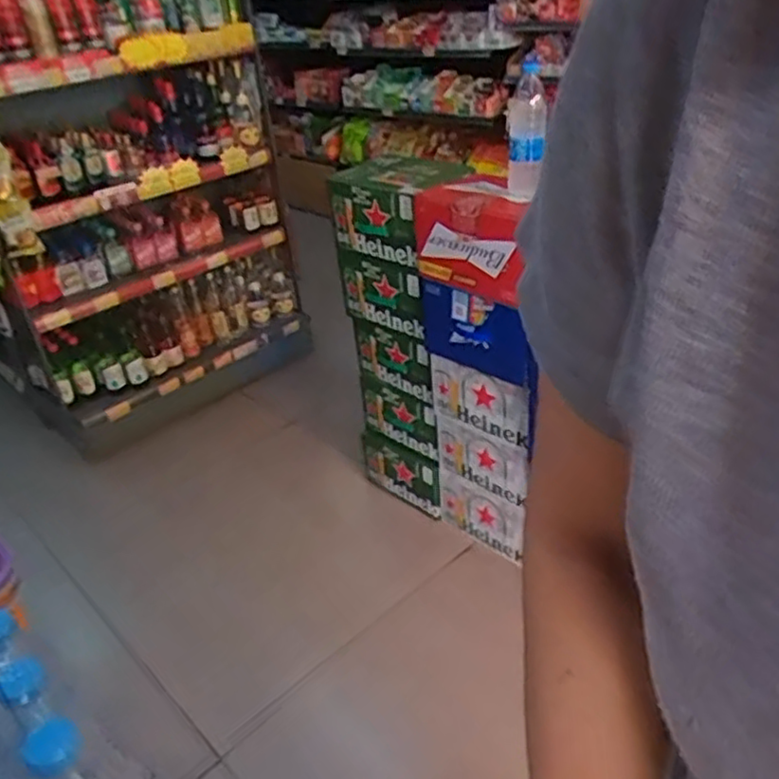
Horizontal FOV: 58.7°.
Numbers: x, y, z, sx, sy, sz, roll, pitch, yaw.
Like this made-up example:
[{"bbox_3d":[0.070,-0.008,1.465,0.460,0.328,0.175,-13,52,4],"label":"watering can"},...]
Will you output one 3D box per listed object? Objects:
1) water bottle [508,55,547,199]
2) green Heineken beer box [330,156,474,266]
[{"bbox_3d":[0.253,-0.470,1.275,0.069,0.225,0.067,2,32,12],"label":"water bottle"},{"bbox_3d":[0.017,-0.416,1.575,0.278,0.174,0.203,23,42,39],"label":"green Heineken beer box"}]

